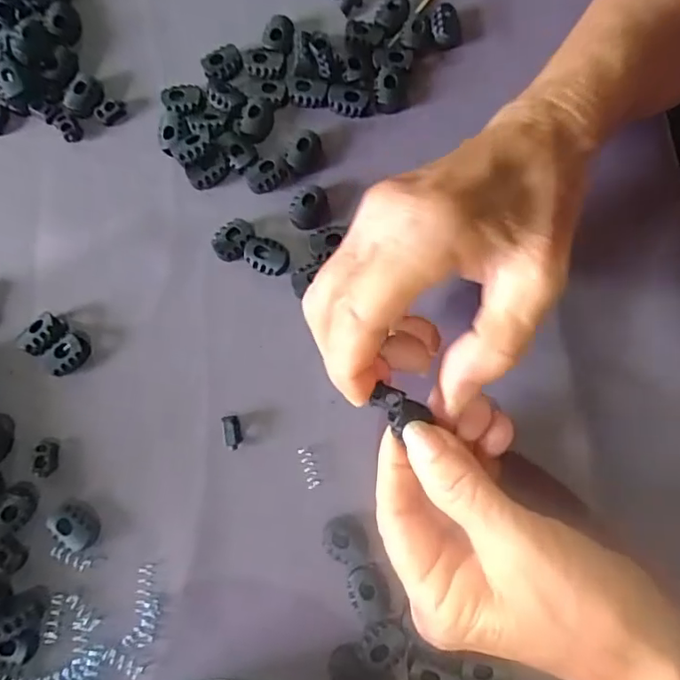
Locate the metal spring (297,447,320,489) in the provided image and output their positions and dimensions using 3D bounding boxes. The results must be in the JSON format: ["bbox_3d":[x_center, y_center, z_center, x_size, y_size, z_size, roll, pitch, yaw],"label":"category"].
[{"bbox_3d":[-0.015,0.060,0.258,0.006,0.004,0.019,-18,78,-3],"label":"metal spring"}]

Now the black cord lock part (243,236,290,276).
[{"bbox_3d":[-0.037,-0.042,0.276,0.023,0.007,0.016,16,78,4],"label":"black cord lock part"}]

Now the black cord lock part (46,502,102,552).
[{"bbox_3d":[-0.121,0.085,0.252,0.022,0.009,0.017,28,79,6],"label":"black cord lock part"}]

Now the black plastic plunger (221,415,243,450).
[{"bbox_3d":[-0.051,0.044,0.260,0.008,0.008,0.016,-15,78,-3],"label":"black plastic plunger"}]

